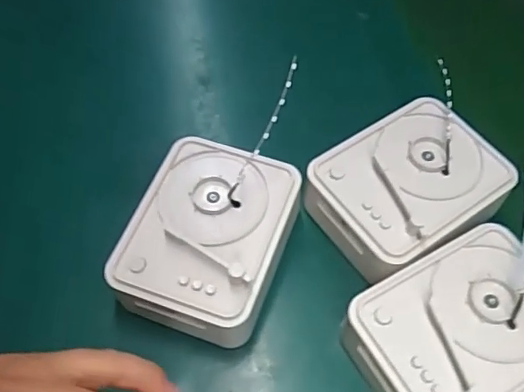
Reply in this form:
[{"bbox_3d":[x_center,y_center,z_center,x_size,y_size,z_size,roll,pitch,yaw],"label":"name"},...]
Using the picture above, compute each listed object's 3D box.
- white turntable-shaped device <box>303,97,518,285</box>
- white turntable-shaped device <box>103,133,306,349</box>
[{"bbox_3d":[0.103,-0.005,0.399,0.131,0.044,0.101,-27,62,-19],"label":"white turntable-shaped device"},{"bbox_3d":[-0.036,0.029,0.382,0.100,0.055,0.126,18,58,9],"label":"white turntable-shaped device"}]

